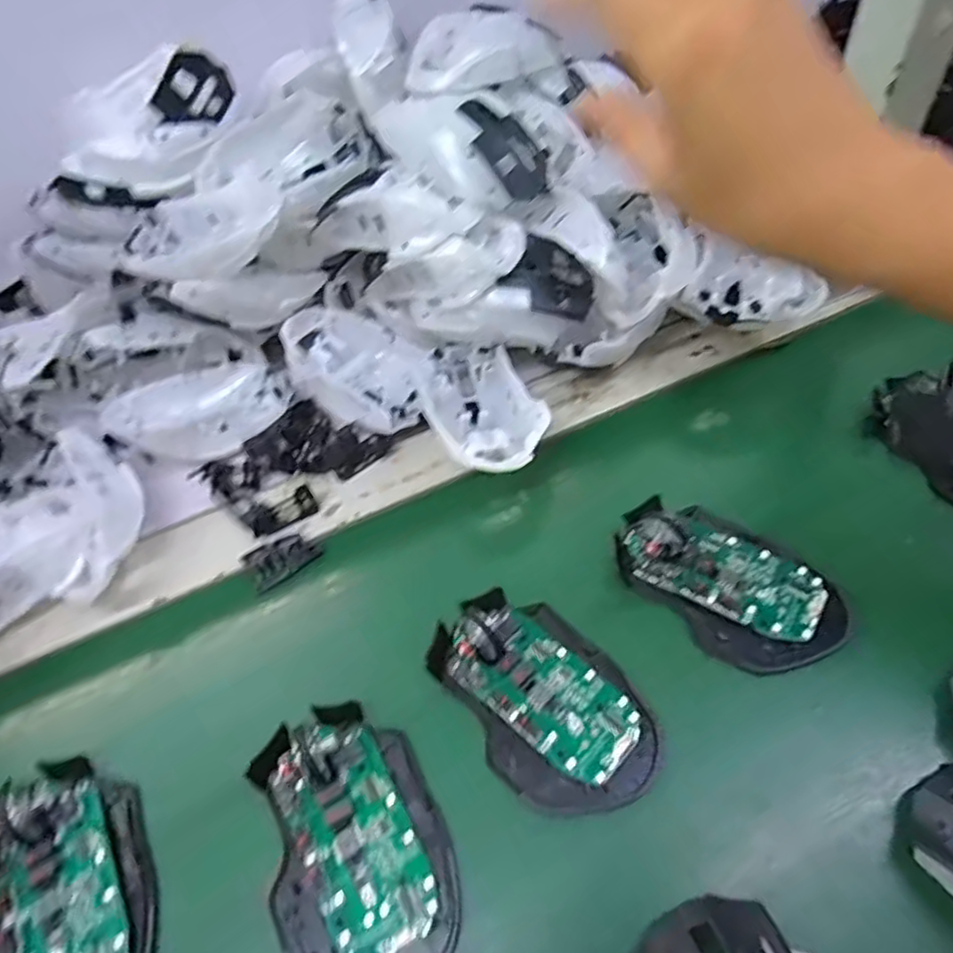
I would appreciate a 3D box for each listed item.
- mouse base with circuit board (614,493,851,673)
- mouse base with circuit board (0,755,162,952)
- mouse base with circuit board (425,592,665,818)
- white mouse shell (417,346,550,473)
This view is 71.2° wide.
[{"bbox_3d":[0.129,0.050,0.342,0.069,0.020,0.112,-39,57,-24],"label":"mouse base with circuit board"},{"bbox_3d":[-0.174,0.172,0.272,0.069,0.018,0.111,-19,51,-10],"label":"mouse base with circuit board"},{"bbox_3d":[0.030,0.096,0.304,0.070,0.029,0.109,-30,54,-18],"label":"mouse base with circuit board"},{"bbox_3d":[0.002,-0.038,0.408,0.065,0.035,0.104,-22,52,-12],"label":"white mouse shell"}]

